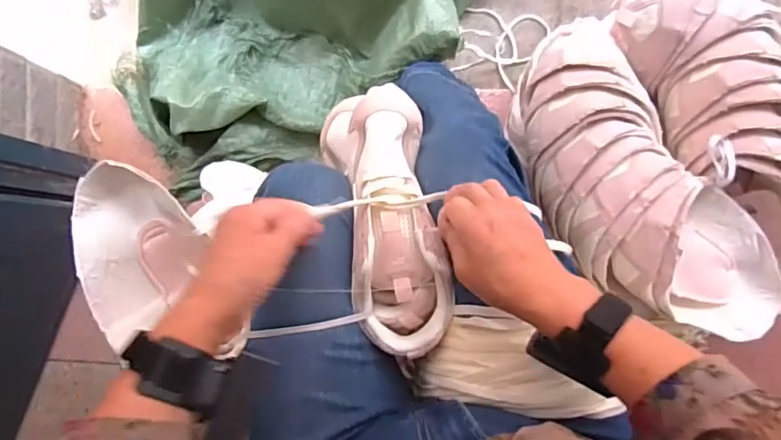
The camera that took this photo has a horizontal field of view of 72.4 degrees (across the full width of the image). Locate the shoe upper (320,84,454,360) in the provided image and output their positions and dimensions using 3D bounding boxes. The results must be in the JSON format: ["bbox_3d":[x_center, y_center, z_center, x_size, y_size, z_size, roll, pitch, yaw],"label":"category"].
[{"bbox_3d":[-0.004,-0.004,0.518,0.097,0.092,0.263,-12,76,3],"label":"shoe upper"}]

